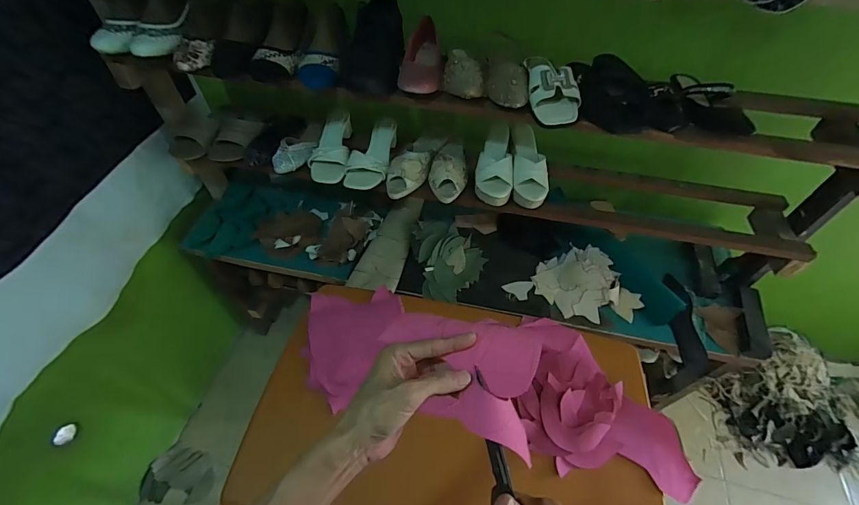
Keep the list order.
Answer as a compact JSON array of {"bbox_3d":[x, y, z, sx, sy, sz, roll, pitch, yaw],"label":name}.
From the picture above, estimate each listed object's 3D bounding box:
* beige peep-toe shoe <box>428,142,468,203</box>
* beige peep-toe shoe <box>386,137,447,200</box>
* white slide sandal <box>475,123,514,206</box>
[{"bbox_3d":[0.048,-0.217,0.929,0.088,0.065,0.222,4,52,2],"label":"beige peep-toe shoe"},{"bbox_3d":[-0.030,-0.231,0.932,0.086,0.064,0.245,20,55,14],"label":"beige peep-toe shoe"},{"bbox_3d":[0.151,-0.209,0.903,0.081,0.059,0.221,3,52,1],"label":"white slide sandal"}]

